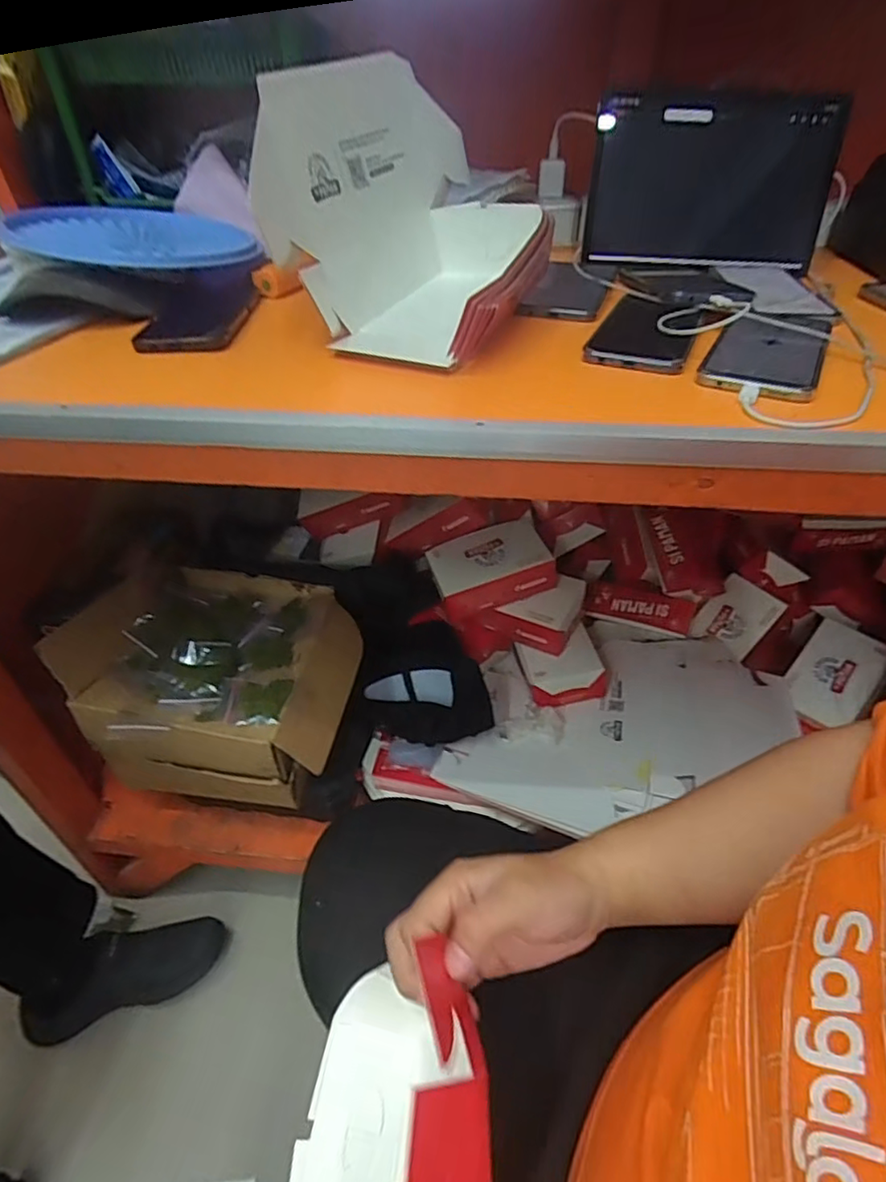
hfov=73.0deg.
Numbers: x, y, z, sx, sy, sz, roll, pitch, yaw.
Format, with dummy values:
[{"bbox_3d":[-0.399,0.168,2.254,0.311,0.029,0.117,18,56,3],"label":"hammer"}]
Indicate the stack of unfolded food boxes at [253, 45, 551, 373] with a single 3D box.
[{"bbox_3d":[-0.017,-0.325,0.510,0.189,0.180,0.254,13,43,14],"label":"stack of unfolded food boxes"}]

